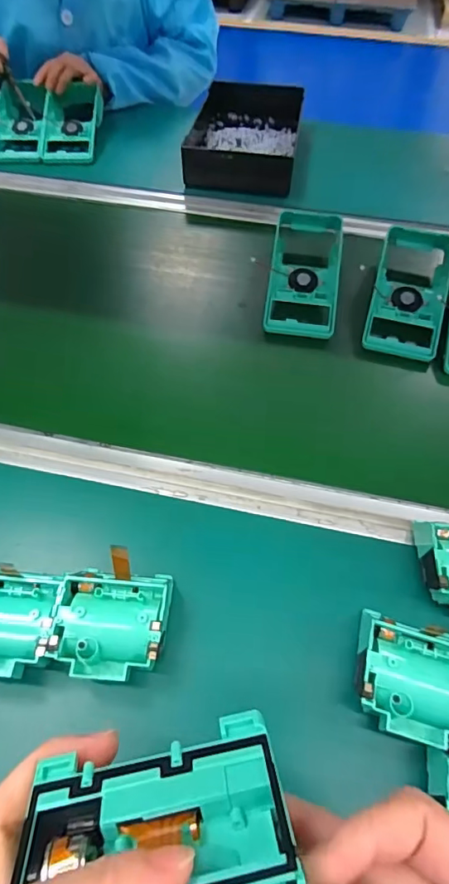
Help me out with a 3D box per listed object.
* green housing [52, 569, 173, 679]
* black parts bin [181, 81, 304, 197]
[{"bbox_3d":[-0.078,0.129,0.345,0.072,0.032,0.071,0,57,0],"label":"green housing"},{"bbox_3d":[0.029,-0.493,0.766,0.168,0.051,0.270,8,57,5],"label":"black parts bin"}]

